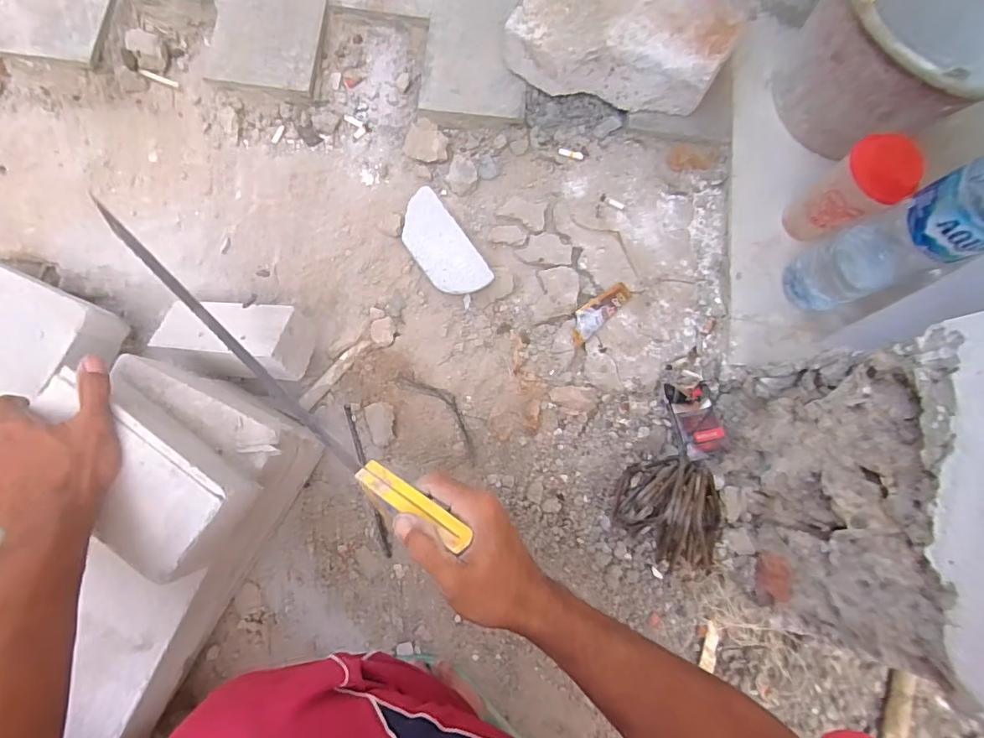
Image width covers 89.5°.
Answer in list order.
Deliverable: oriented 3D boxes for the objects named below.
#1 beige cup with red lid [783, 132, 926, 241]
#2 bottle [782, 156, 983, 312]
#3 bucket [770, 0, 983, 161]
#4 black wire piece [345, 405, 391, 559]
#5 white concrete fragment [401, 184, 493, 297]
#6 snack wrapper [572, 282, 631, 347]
[{"bbox_3d":[0.443,-0.220,0.630,0.074,0.154,0.076,2,79,-10],"label":"beige cup with red lid"},{"bbox_3d":[0.464,-0.141,0.545,0.090,0.323,0.092,-25,85,-14],"label":"bottle"},{"bbox_3d":[0.533,-0.442,0.645,0.281,0.232,0.286,2,79,-10],"label":"bucket"},{"bbox_3d":[-0.165,0.146,0.660,0.009,0.007,0.206,-17,83,-6],"label":"black wire piece"},{"bbox_3d":[-0.071,-0.165,0.677,0.073,0.039,0.156,-35,87,-15],"label":"white concrete fragment"},{"bbox_3d":[0.142,-0.079,0.673,0.035,0.010,0.105,44,82,3],"label":"snack wrapper"}]

